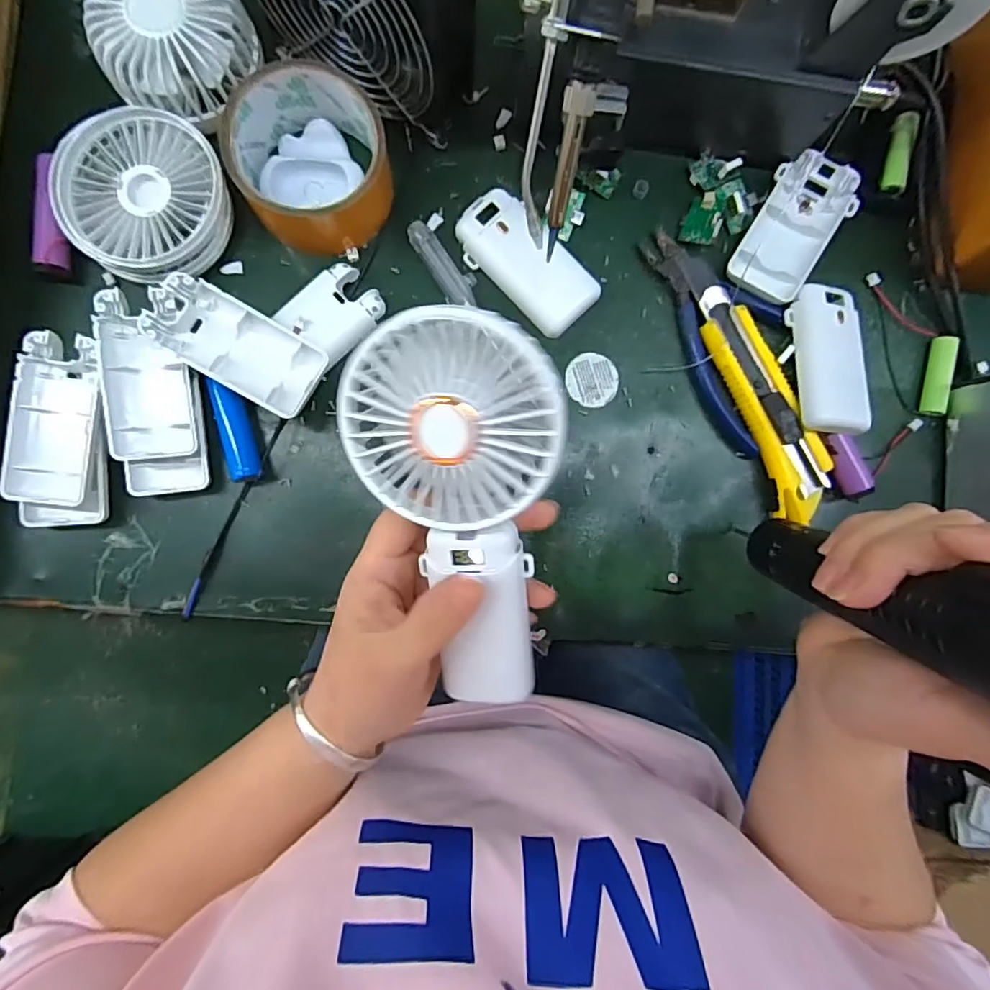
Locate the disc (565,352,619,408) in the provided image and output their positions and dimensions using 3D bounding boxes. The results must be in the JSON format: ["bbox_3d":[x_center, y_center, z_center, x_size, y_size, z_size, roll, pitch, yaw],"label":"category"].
[{"bbox_3d":[0.061,-0.072,0.350,0.033,0.004,0.033,0,88,-4],"label":"disc"}]

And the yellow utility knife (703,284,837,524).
[{"bbox_3d":[0.168,-0.057,0.345,0.039,0.018,0.148,-21,89,-4],"label":"yellow utility knife"}]

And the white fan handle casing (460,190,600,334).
[{"bbox_3d":[0.019,-0.143,0.344,0.092,0.011,0.045,44,86,-1],"label":"white fan handle casing"}]

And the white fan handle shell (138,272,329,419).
[{"bbox_3d":[-0.145,-0.083,0.317,0.091,0.024,0.045,29,86,-2],"label":"white fan handle shell"}]

